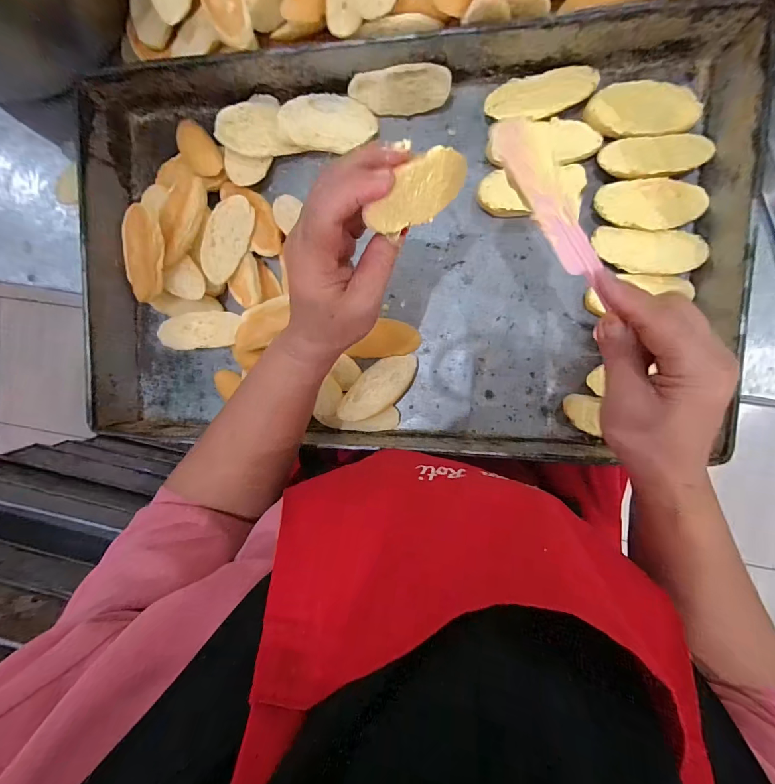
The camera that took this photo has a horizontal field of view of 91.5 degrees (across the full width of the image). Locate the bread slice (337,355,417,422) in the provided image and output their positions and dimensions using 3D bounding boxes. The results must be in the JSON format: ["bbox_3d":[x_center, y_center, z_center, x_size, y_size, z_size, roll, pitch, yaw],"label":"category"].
[{"bbox_3d":[-0.010,-0.005,0.391,0.048,0.007,0.093,34,74,23],"label":"bread slice"}]

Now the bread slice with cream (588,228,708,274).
[{"bbox_3d":[0.240,-0.130,0.349,0.091,0.012,0.038,8,96,7],"label":"bread slice with cream"}]

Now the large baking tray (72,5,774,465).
[{"bbox_3d":[-0.007,-0.132,0.375,0.608,0.067,0.375,1,96,8],"label":"large baking tray"}]

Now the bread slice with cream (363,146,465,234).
[{"bbox_3d":[0.019,-0.121,0.227,0.004,0.079,0.042,41,144,24],"label":"bread slice with cream"}]

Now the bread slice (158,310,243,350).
[{"bbox_3d":[-0.200,-0.066,0.406,0.080,0.013,0.037,-12,94,-13],"label":"bread slice"}]

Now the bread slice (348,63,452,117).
[{"bbox_3d":[0.012,-0.287,0.363,0.095,0.040,0.007,6,62,15],"label":"bread slice"}]

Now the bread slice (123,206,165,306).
[{"bbox_3d":[-0.241,-0.133,0.373,0.042,0.013,0.092,26,123,5],"label":"bread slice"}]

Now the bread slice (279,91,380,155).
[{"bbox_3d":[-0.059,-0.267,0.376,0.092,0.006,0.049,3,106,-8],"label":"bread slice"}]

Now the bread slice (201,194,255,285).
[{"bbox_3d":[-0.168,-0.159,0.394,0.042,0.014,0.088,24,92,-23],"label":"bread slice"}]

